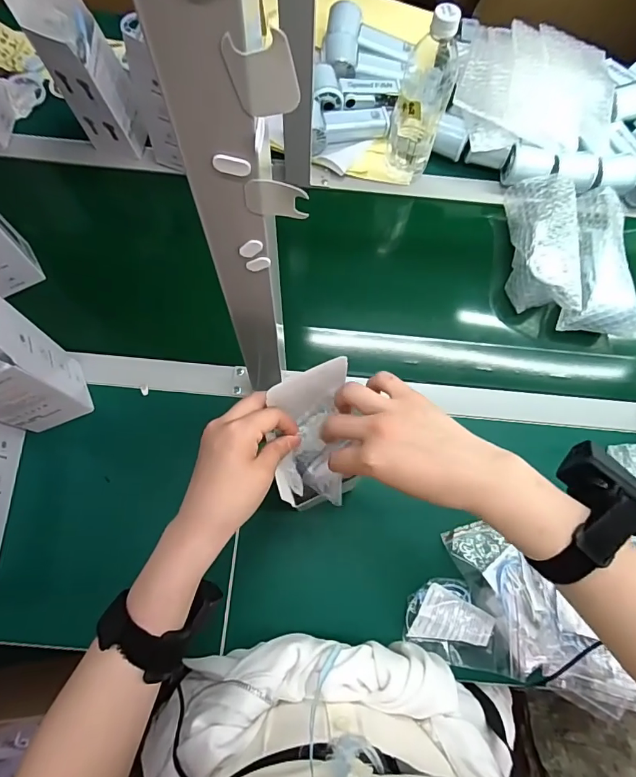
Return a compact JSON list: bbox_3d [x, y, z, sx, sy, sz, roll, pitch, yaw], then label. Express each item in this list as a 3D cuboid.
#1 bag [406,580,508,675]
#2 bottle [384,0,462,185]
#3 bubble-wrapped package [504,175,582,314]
[{"bbox_3d":[0.154,0.259,0.490,0.109,0.008,0.083,11,72,1],"label":"bag"},{"bbox_3d":[0.141,-0.387,0.601,0.065,0.231,0.077,17,73,3],"label":"bottle"},{"bbox_3d":[0.316,-0.207,0.624,0.076,0.057,0.198,5,72,-1],"label":"bubble-wrapped package"}]

